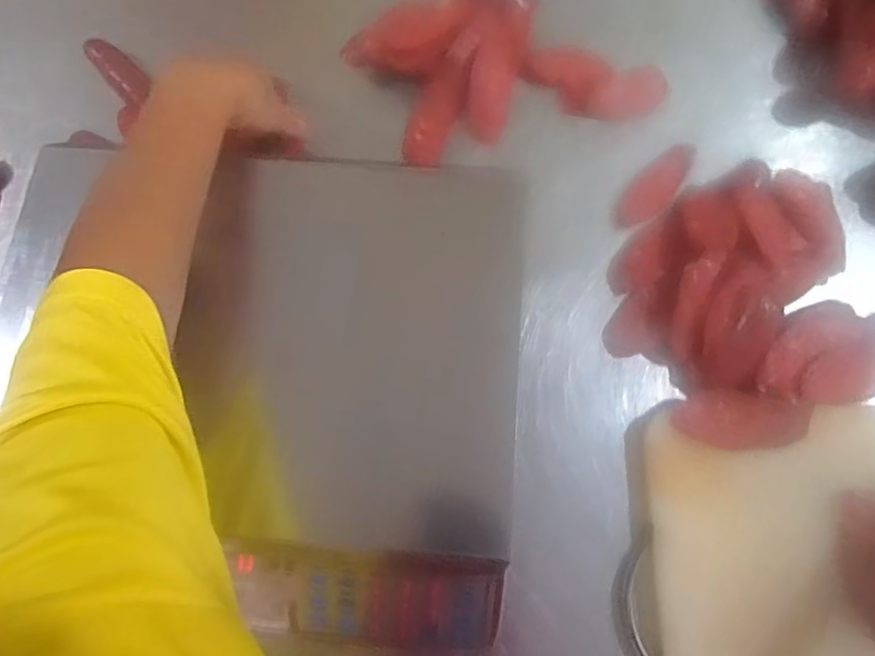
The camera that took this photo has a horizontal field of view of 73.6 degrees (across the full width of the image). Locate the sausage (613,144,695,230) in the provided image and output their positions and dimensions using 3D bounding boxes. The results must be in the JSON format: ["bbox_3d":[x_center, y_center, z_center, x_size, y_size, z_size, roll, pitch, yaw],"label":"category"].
[{"bbox_3d":[0.189,-0.124,0.511,0.037,0.011,0.095,34,81,9],"label":"sausage"}]

